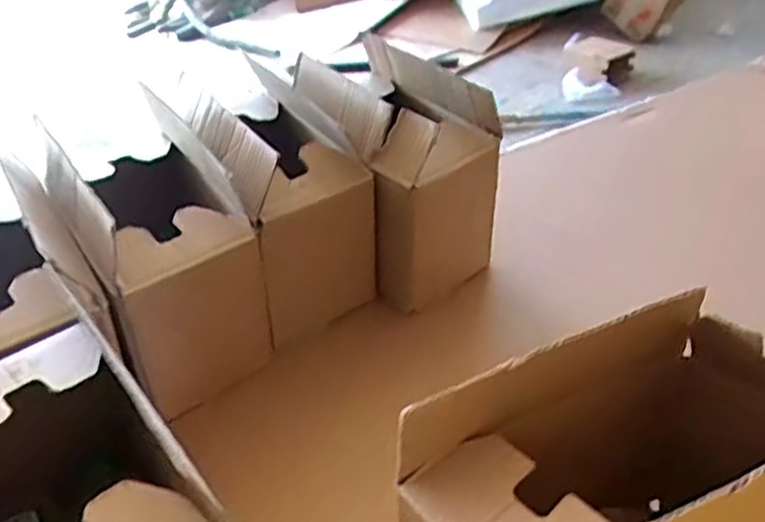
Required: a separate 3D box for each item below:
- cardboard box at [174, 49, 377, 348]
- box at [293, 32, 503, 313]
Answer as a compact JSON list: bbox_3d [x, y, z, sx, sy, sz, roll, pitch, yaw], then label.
[{"bbox_3d":[-0.111,-0.067,0.775,0.143,0.210,0.204,-19,40,-23],"label":"cardboard box"},{"bbox_3d":[0.011,-0.107,0.818,0.146,0.214,0.227,-24,42,-28],"label":"box"}]

